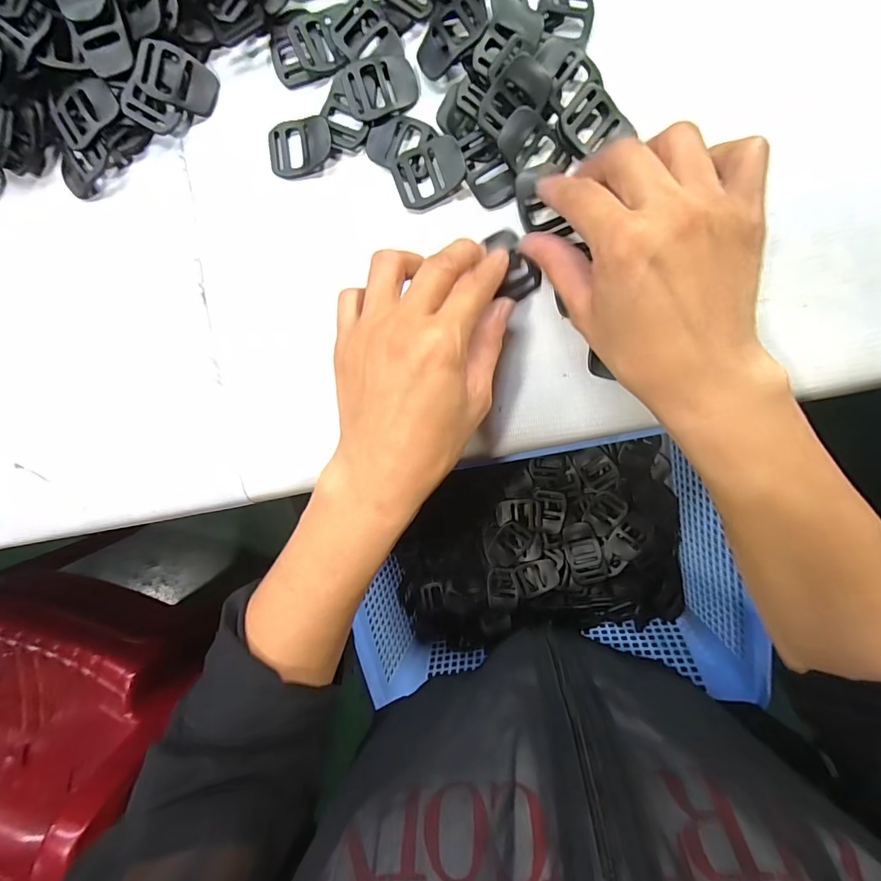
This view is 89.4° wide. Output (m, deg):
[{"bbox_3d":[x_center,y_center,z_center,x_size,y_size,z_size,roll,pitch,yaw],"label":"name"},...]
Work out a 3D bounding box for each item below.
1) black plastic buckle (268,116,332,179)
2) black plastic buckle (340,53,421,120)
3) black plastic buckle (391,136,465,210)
[{"bbox_3d":[-0.079,-0.165,0.250,0.038,0.007,0.028,-3,95,7],"label":"black plastic buckle"},{"bbox_3d":[-0.033,-0.192,0.241,0.038,0.006,0.030,-11,94,7],"label":"black plastic buckle"},{"bbox_3d":[-0.006,-0.147,0.242,0.038,0.006,0.030,-24,92,8],"label":"black plastic buckle"}]

